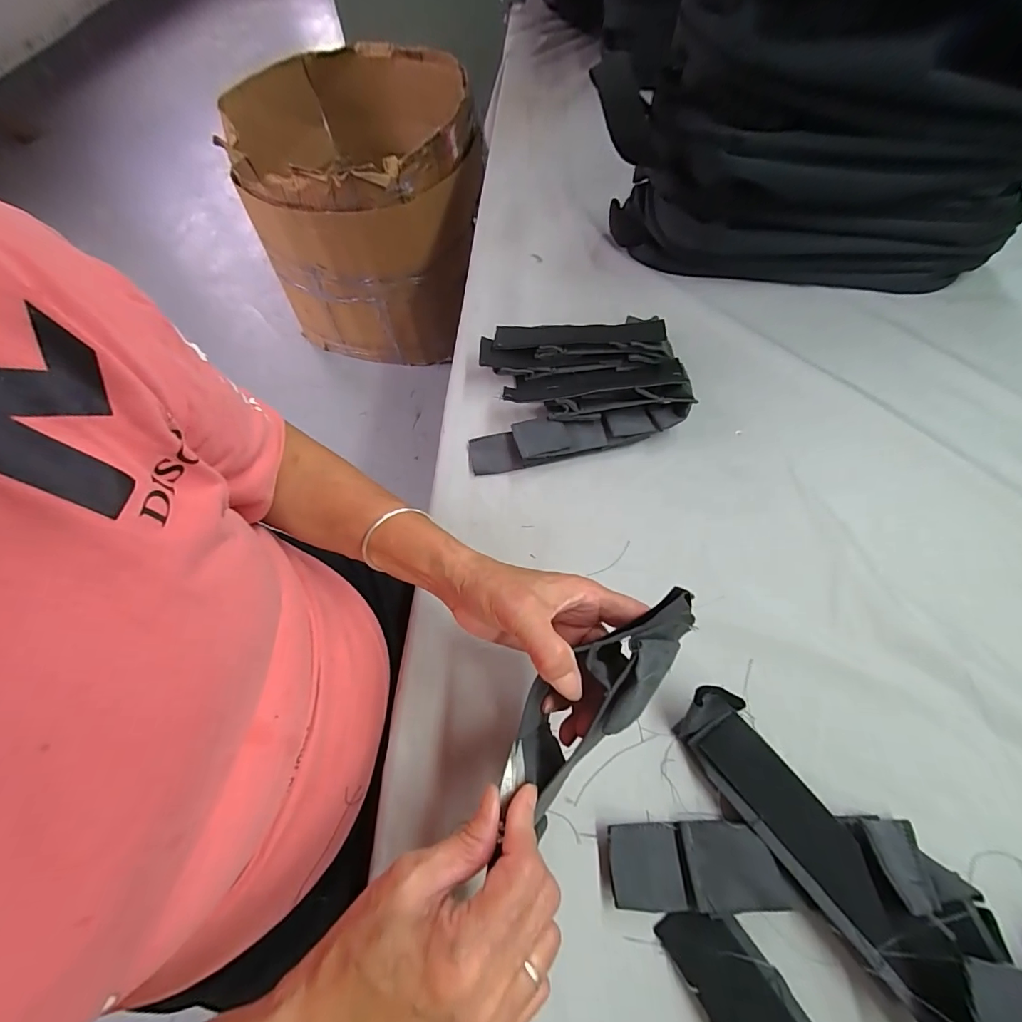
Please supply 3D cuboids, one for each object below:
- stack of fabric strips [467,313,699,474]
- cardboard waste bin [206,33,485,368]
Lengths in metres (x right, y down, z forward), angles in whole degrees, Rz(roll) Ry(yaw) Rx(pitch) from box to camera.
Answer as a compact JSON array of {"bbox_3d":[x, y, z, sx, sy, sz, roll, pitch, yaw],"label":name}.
[{"bbox_3d":[0.066,-0.140,0.478,0.232,0.048,0.179,-7,61,-1],"label":"stack of fabric strips"},{"bbox_3d":[-0.452,-1.044,1.534,0.713,0.623,0.829,-3,62,1],"label":"cardboard waste bin"}]

